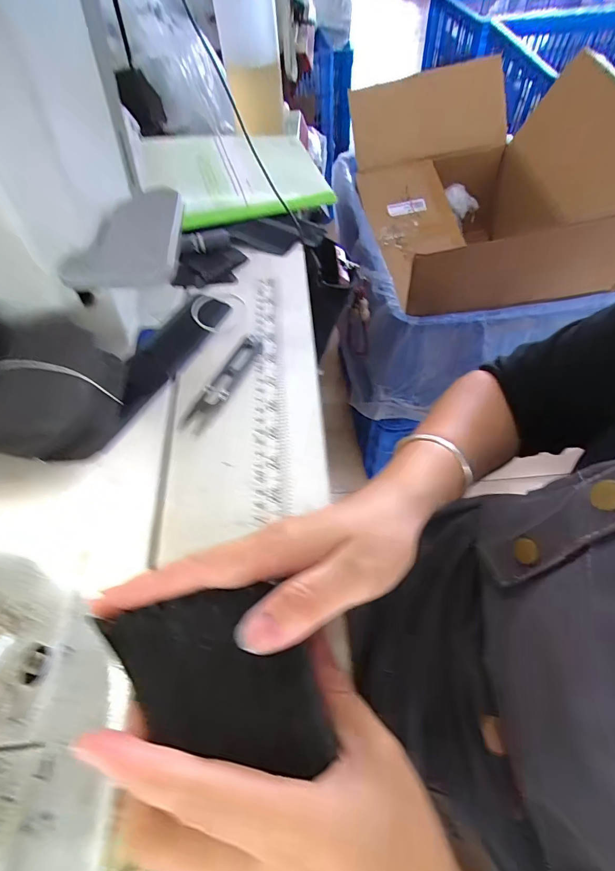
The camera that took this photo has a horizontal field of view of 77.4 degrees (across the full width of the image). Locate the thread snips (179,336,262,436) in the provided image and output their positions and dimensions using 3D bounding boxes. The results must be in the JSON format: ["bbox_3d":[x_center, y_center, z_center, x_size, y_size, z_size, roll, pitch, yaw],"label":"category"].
[{"bbox_3d":[-0.068,-0.045,0.315,0.021,0.006,0.101,20,62,16],"label":"thread snips"}]

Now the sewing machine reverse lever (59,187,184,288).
[{"bbox_3d":[-0.125,-0.142,0.274,0.066,0.012,0.109,-4,58,2],"label":"sewing machine reverse lever"}]

